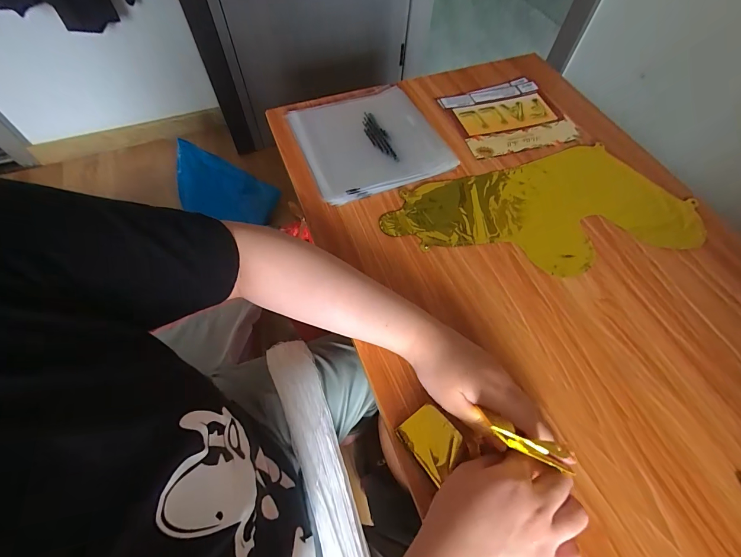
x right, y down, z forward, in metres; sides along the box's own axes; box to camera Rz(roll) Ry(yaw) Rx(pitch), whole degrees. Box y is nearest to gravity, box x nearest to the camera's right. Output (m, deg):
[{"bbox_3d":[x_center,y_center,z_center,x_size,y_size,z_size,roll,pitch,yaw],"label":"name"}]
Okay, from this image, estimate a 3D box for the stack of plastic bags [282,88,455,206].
[{"bbox_3d":[0.004,-0.224,0.534,0.227,0.020,0.213,-20,63,-11],"label":"stack of plastic bags"}]

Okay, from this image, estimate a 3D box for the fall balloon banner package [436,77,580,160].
[{"bbox_3d":[0.233,-0.276,0.576,0.187,0.009,0.163,-17,63,-10],"label":"fall balloon banner package"}]

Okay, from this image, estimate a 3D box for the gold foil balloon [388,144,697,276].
[{"bbox_3d":[0.235,-0.092,0.477,0.419,0.007,0.193,-13,62,-8],"label":"gold foil balloon"}]

